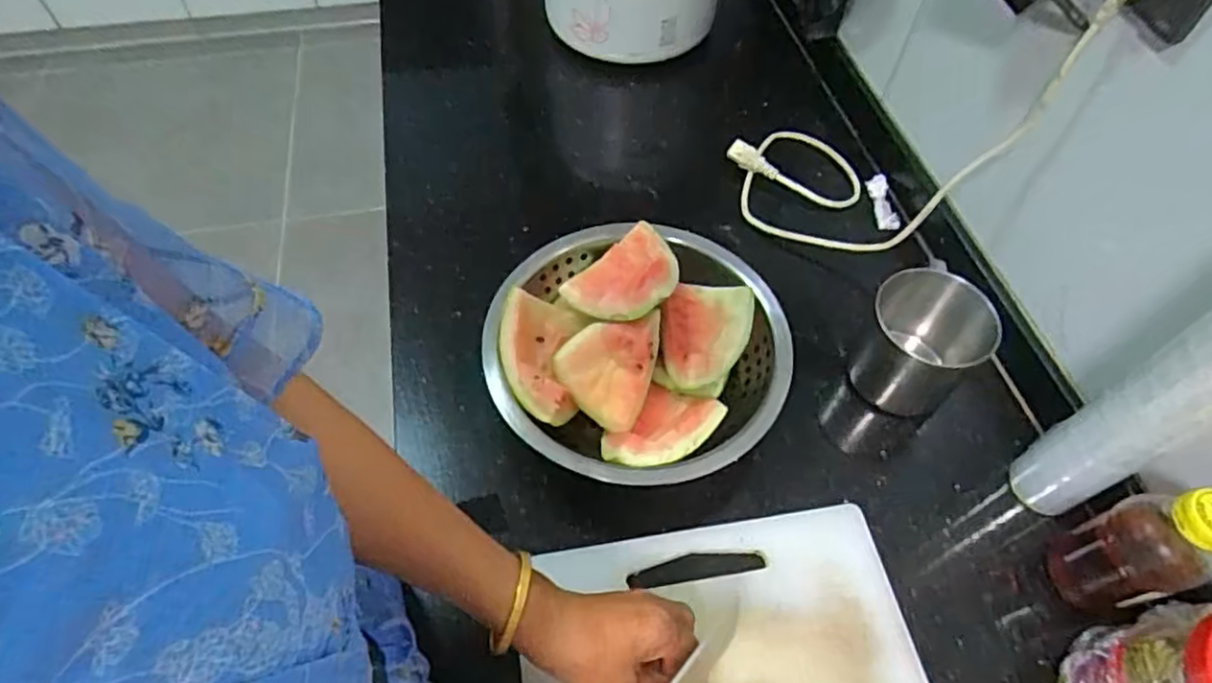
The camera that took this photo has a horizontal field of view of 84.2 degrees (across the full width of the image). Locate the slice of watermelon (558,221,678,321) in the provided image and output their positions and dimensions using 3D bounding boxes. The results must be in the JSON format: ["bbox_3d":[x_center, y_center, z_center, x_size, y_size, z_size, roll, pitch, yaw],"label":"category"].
[{"bbox_3d":[0.024,-0.067,0.613,0.088,0.049,0.108,27,60,16],"label":"slice of watermelon"}]

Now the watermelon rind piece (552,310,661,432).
[{"bbox_3d":[0.000,0.021,0.587,0.078,0.037,0.098,15,58,9],"label":"watermelon rind piece"}]

